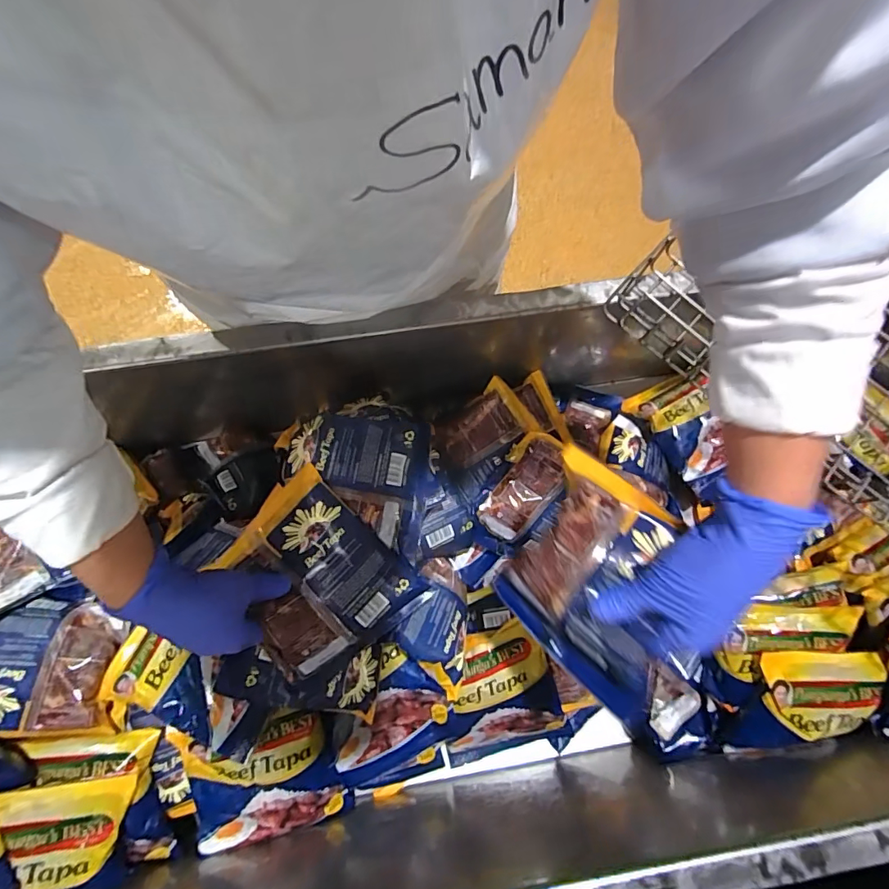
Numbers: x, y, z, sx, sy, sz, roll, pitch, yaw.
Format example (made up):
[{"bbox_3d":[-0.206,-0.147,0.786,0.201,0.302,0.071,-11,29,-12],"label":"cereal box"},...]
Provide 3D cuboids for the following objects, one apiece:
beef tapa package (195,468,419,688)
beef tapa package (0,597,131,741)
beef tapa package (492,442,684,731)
[{"bbox_3d":[-0.126,0.125,0.432,0.139,0.044,0.155,-43,79,-12],"label":"beef tapa package"},{"bbox_3d":[-0.394,0.214,0.446,0.124,0.037,0.119,-2,74,-2],"label":"beef tapa package"},{"bbox_3d":[0.113,0.098,0.354,0.136,0.019,0.151,35,108,40],"label":"beef tapa package"}]

